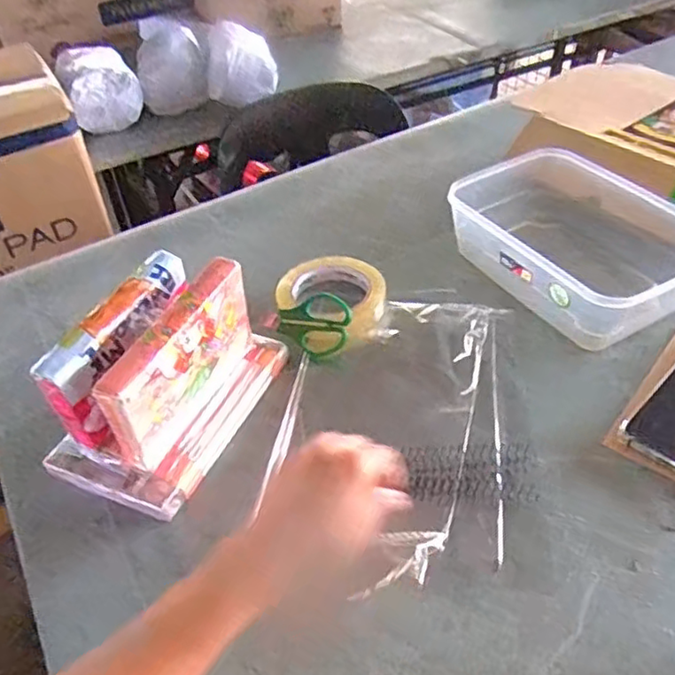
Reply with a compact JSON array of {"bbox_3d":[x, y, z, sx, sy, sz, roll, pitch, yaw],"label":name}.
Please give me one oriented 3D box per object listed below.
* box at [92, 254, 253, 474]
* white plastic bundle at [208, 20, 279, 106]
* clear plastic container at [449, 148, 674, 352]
[{"bbox_3d":[-0.116,0.017,0.485,0.022,0.087,0.150,15,48,20],"label":"box"},{"bbox_3d":[-0.187,-0.525,1.221,0.132,0.116,0.113,-10,44,-5],"label":"white plastic bundle"},{"bbox_3d":[0.230,-0.092,0.615,0.154,0.068,0.220,-21,45,-17],"label":"clear plastic container"}]

